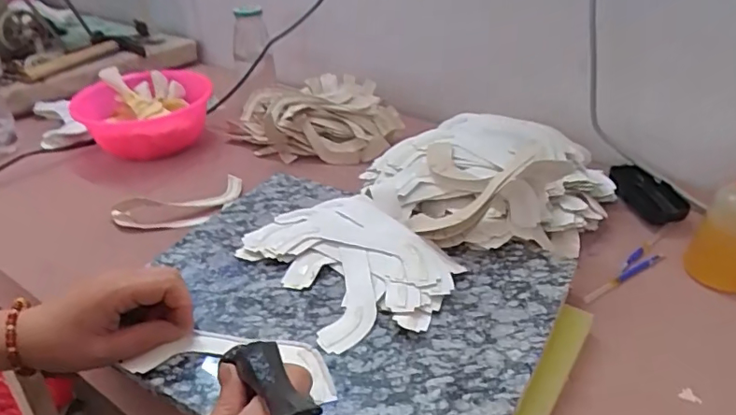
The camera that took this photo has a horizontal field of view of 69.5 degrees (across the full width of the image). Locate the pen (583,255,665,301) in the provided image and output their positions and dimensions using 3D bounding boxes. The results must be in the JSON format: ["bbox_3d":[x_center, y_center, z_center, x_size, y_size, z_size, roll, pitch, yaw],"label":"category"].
[{"bbox_3d":[0.260,0.071,0.537,0.123,0.006,0.009,-17,34,-28],"label":"pen"}]

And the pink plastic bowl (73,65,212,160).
[{"bbox_3d":[-0.333,-0.136,0.796,0.181,0.100,0.199,-17,34,-22],"label":"pink plastic bowl"}]

